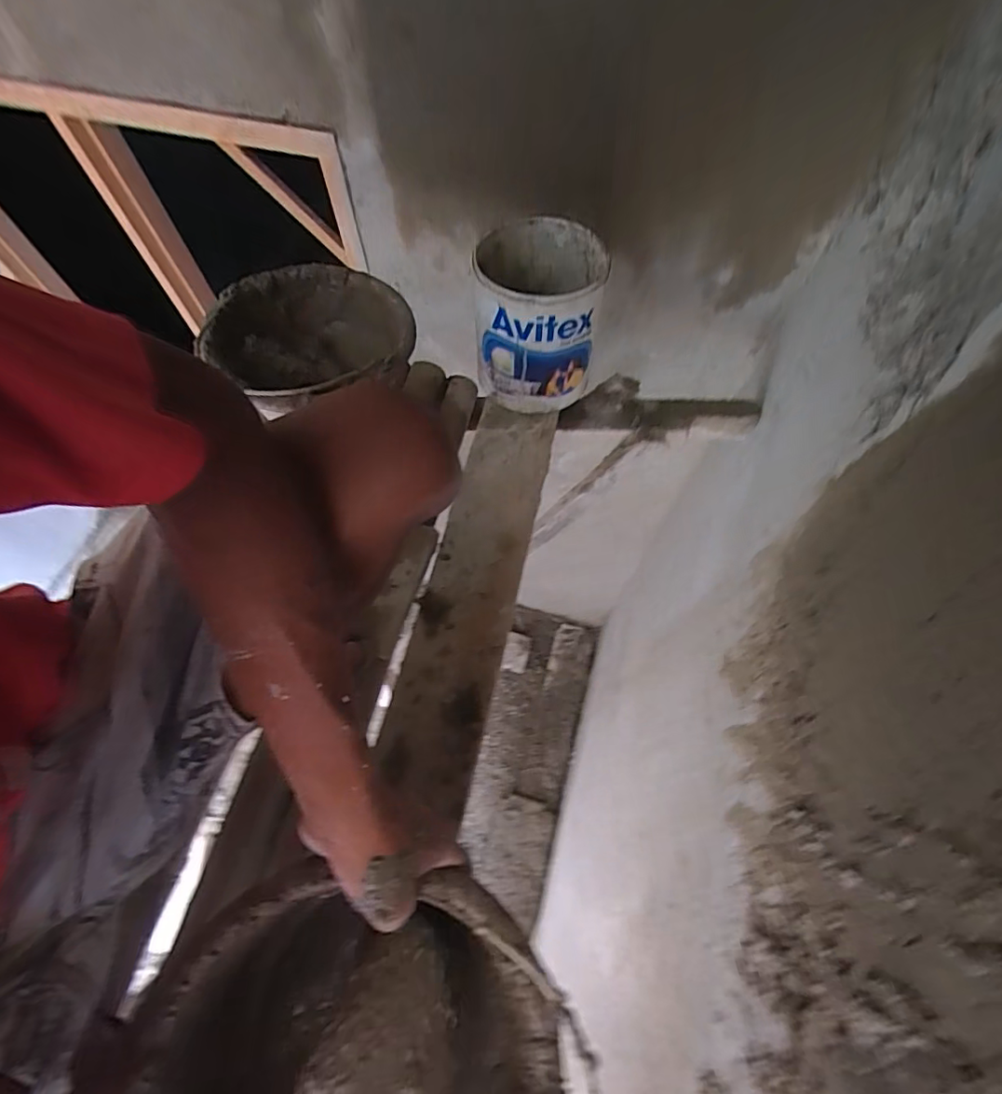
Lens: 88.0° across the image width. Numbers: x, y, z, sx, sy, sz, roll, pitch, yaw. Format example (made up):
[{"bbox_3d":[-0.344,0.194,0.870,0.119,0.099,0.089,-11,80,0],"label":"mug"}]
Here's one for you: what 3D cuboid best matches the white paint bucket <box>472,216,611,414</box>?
[{"bbox_3d":[0.053,-0.330,0.741,0.177,0.180,0.190,1,65,0],"label":"white paint bucket"}]

